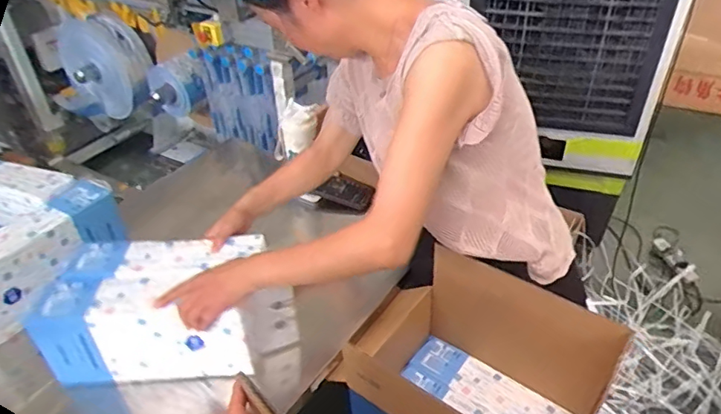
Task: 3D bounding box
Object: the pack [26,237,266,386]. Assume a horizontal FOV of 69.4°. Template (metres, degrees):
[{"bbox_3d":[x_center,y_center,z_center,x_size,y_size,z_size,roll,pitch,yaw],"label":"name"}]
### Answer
[{"bbox_3d":[-0.346,0.172,0.898,0.308,0.172,0.184,-4,37,-2],"label":"pack"}]

